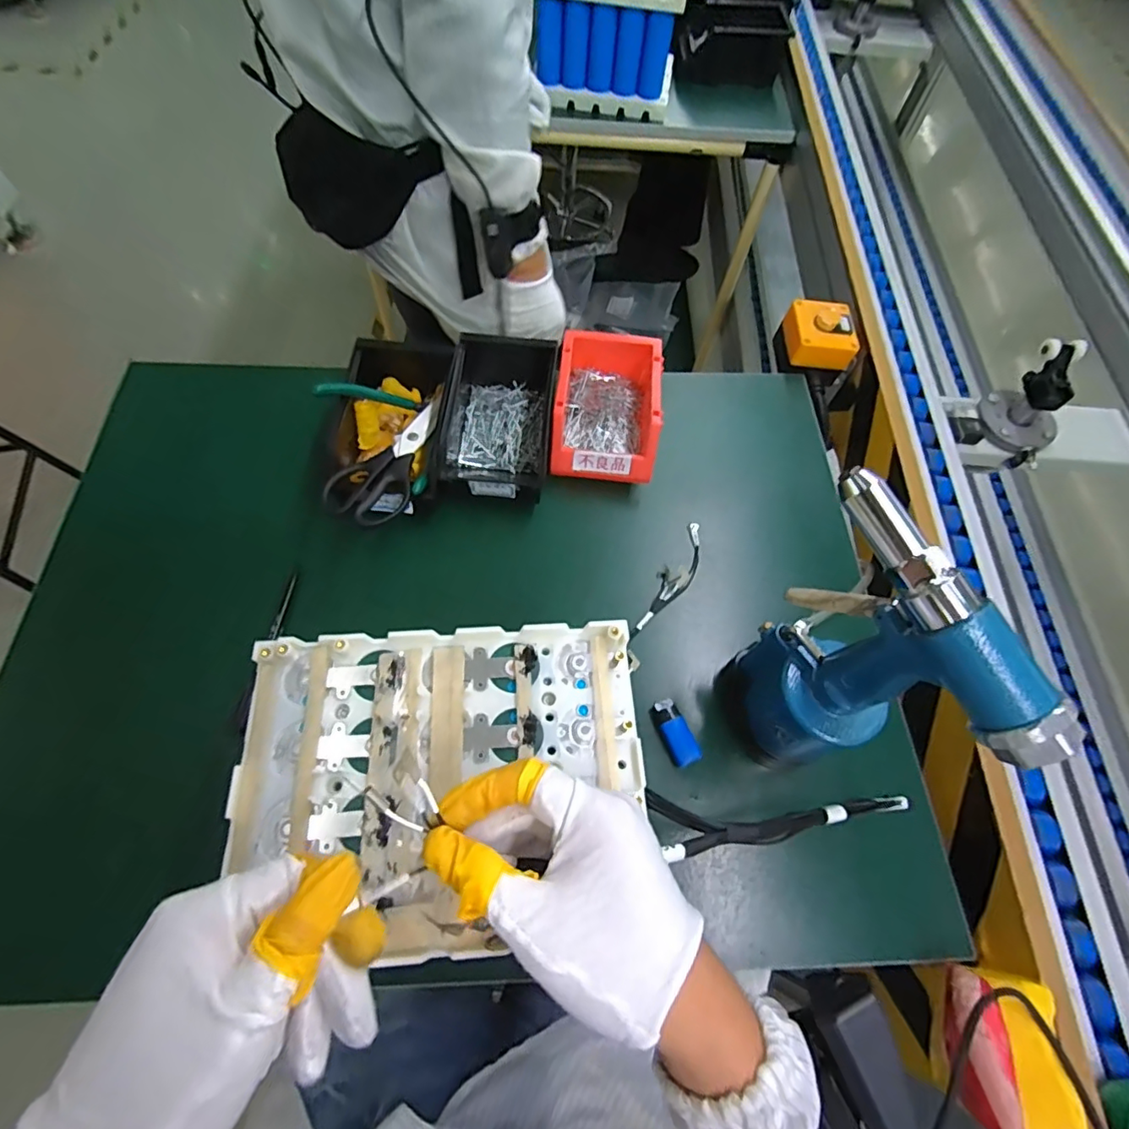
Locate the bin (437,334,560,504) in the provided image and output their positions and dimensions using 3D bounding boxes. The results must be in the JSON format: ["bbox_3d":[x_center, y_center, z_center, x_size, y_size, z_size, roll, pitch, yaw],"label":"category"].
[{"bbox_3d":[-0.066,-0.164,0.590,0.108,0.073,0.209,4,64,-1],"label":"bin"}]

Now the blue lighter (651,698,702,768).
[{"bbox_3d":[0.097,0.146,0.483,0.023,0.019,0.056,-18,66,-11],"label":"blue lighter"}]

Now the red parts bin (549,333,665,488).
[{"bbox_3d":[0.045,-0.168,0.601,0.111,0.075,0.166,5,64,0],"label":"red parts bin"}]

